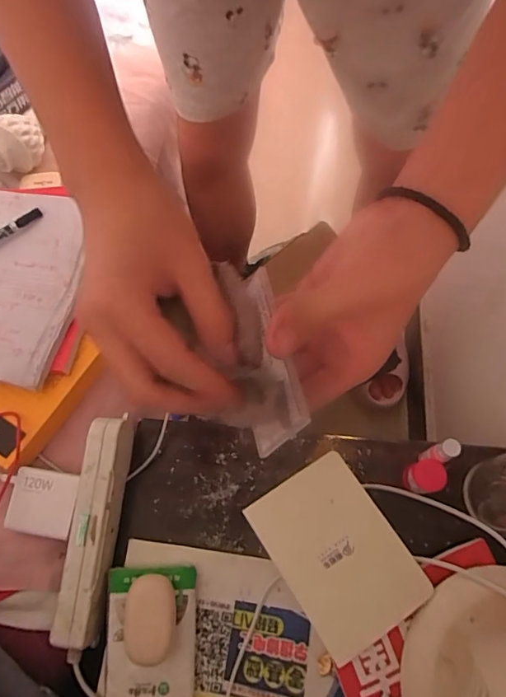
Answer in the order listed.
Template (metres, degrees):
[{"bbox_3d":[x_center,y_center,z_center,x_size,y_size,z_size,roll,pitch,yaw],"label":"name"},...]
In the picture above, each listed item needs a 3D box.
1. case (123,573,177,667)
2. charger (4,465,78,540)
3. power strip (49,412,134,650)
[{"bbox_3d":[-0.085,0.225,0.400,0.039,0.030,0.064,-2,69,-1],"label":"case"},{"bbox_3d":[-0.190,0.143,0.441,0.058,0.031,0.054,8,69,2],"label":"charger"},{"bbox_3d":[-0.142,0.161,0.428,0.040,0.054,0.187,7,69,2],"label":"power strip"}]

